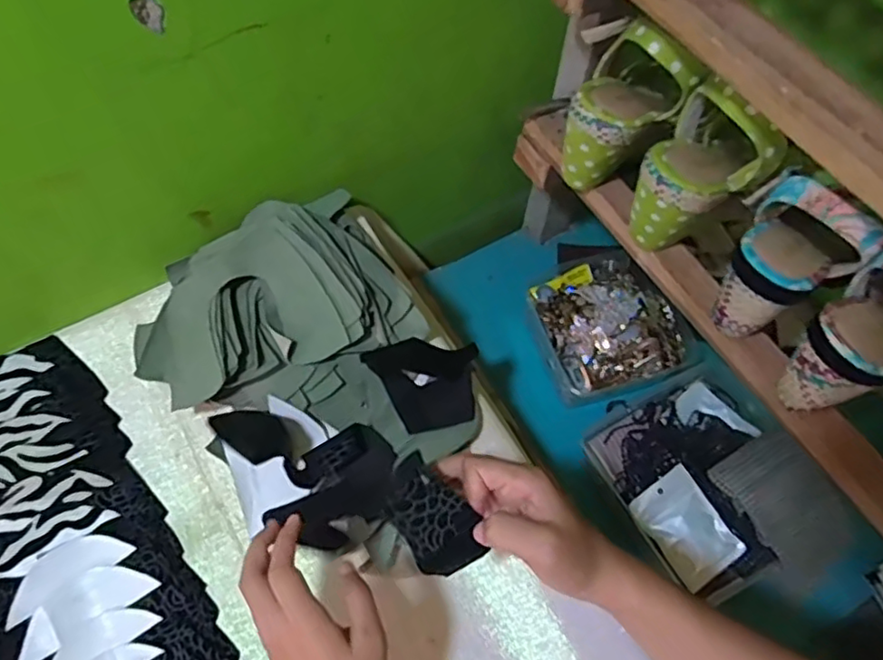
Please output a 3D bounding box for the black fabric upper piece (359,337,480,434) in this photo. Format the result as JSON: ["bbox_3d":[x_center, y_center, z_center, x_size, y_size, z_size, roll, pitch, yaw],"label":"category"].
[{"bbox_3d":[-0.009,0.049,0.574,0.099,0.020,0.087,-12,62,-10],"label":"black fabric upper piece"}]

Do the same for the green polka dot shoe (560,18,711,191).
[{"bbox_3d":[0.137,-0.175,0.516,0.073,0.144,0.076,-6,57,-38],"label":"green polka dot shoe"}]

